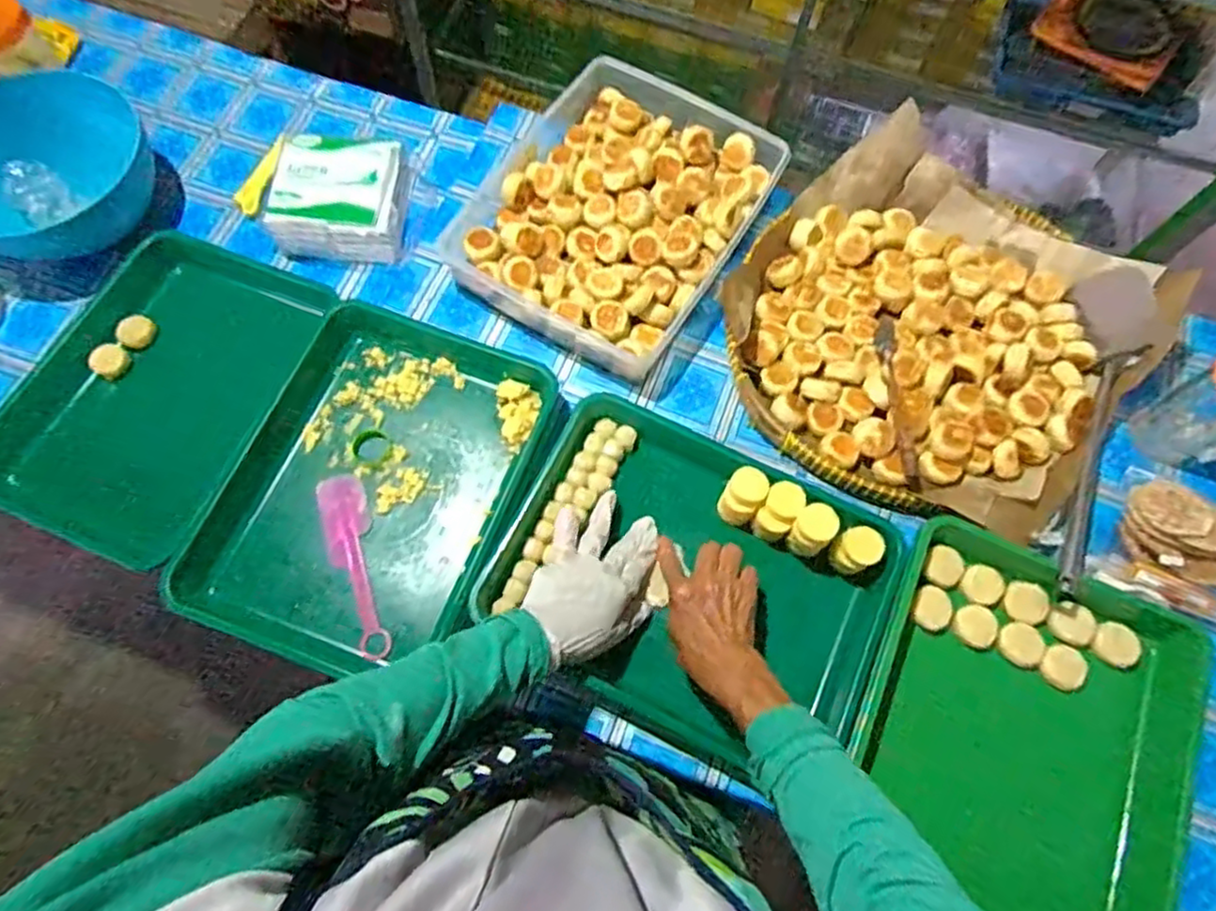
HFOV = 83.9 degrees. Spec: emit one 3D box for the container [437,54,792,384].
[{"bbox_3d":[0.019,-0.297,0.809,0.284,0.065,0.382,31,71,10],"label":"container"}]

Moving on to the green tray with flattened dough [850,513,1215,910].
[{"bbox_3d":[0.367,0.267,0.612,0.285,0.068,0.353,26,70,9],"label":"green tray with flattened dough"}]

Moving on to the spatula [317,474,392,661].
[{"bbox_3d":[-0.253,0.105,0.673,0.044,0.010,0.186,-17,70,-8],"label":"spatula"}]

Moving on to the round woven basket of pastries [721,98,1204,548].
[{"bbox_3d":[0.358,-0.148,0.747,0.402,0.089,0.419,36,72,12],"label":"round woven basket of pastries"}]

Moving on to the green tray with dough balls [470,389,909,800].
[{"bbox_3d":[0.079,0.121,0.653,0.349,0.069,0.280,23,69,11],"label":"green tray with dough balls"}]

